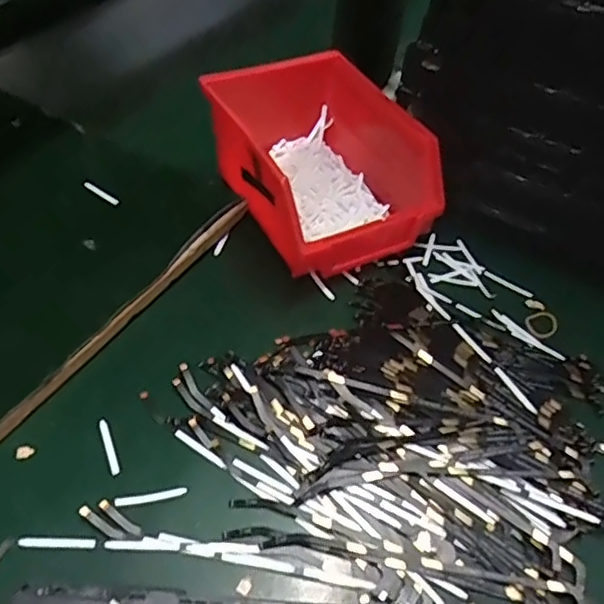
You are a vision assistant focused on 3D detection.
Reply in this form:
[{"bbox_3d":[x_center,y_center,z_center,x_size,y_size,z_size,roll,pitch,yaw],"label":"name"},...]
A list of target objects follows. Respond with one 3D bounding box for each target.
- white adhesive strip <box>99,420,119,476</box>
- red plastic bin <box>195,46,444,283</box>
[{"bbox_3d":[-0.093,0.069,0.290,0.004,0.004,0.031,-15,51,-20],"label":"white adhesive strip"},{"bbox_3d":[0.012,-0.091,0.395,0.109,0.072,0.150,-19,53,-21],"label":"red plastic bin"}]

